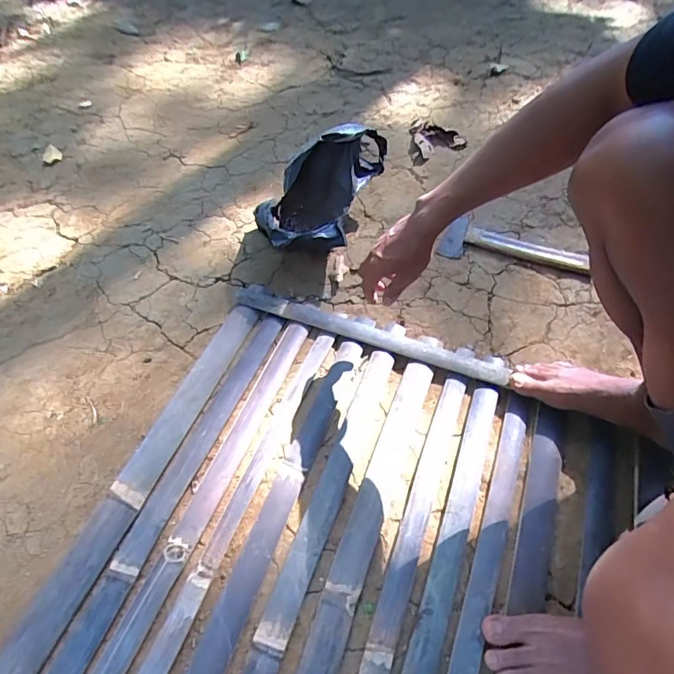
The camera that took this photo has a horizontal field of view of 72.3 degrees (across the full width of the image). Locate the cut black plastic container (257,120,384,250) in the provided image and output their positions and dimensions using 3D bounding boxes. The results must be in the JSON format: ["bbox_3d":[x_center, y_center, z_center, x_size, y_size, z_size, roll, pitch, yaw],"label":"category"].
[{"bbox_3d":[-0.038,-0.261,0.867,0.176,0.152,0.302,15,55,14],"label":"cut black plastic container"}]

